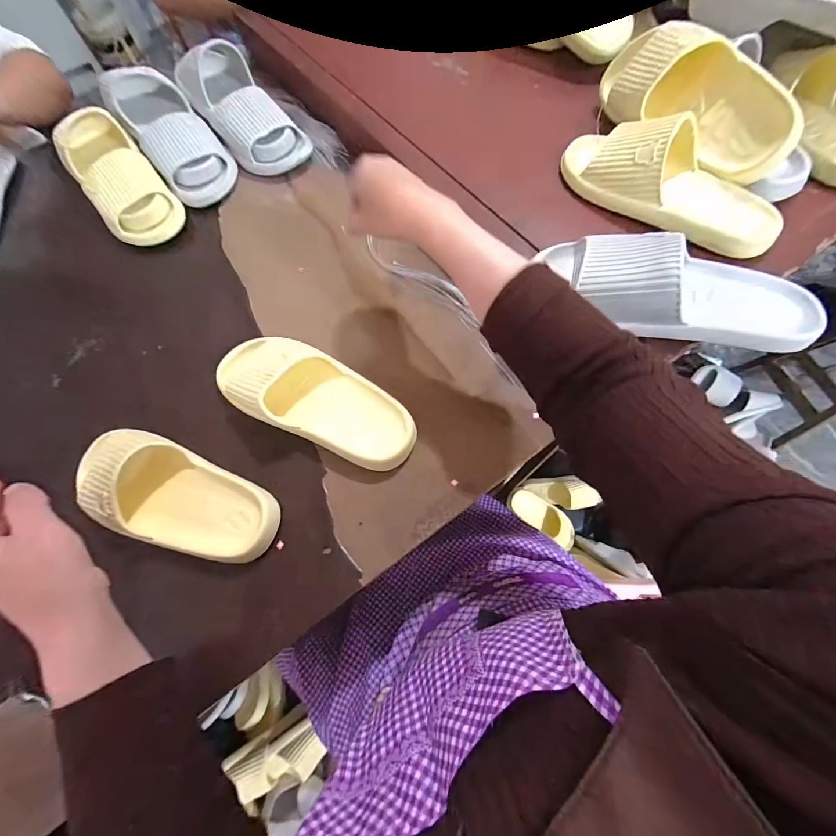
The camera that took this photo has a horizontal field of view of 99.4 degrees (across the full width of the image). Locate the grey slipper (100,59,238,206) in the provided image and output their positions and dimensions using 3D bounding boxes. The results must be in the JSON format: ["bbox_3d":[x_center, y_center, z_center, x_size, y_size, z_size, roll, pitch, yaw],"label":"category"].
[{"bbox_3d":[-0.397,-0.460,0.585,0.113,0.066,0.251,-36,87,-11],"label":"grey slipper"}]

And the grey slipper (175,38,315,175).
[{"bbox_3d":[-0.307,-0.530,0.603,0.115,0.090,0.290,-37,71,-12],"label":"grey slipper"}]

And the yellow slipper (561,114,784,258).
[{"bbox_3d":[0.286,-0.273,0.402,0.253,0.071,0.104,40,75,17],"label":"yellow slipper"}]

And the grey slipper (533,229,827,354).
[{"bbox_3d":[0.252,-0.127,0.336,0.261,0.063,0.105,20,70,10],"label":"grey slipper"}]

